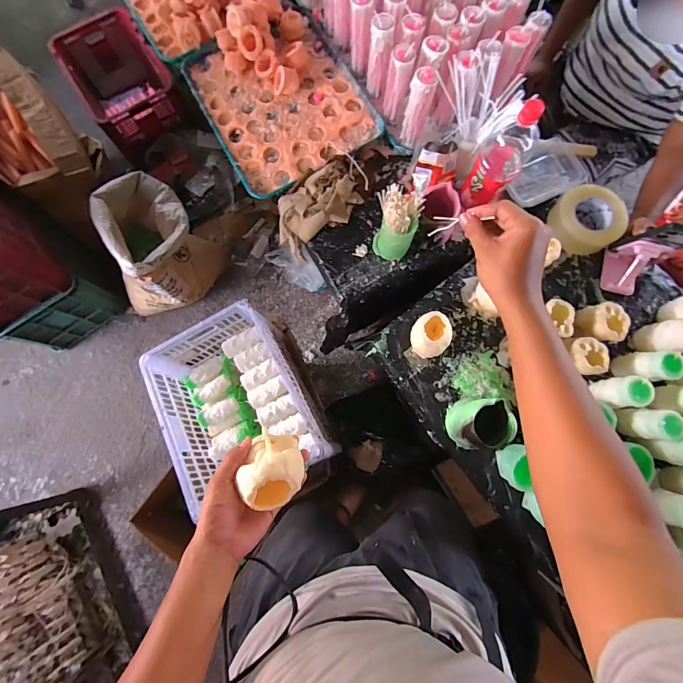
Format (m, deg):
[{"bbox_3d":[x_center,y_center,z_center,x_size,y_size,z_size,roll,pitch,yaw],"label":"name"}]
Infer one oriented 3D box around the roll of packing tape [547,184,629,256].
[{"bbox_3d":[0.510,-0.253,0.728,0.135,0.051,0.127,43,82,9],"label":"roll of packing tape"}]

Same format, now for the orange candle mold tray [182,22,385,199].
[{"bbox_3d":[-0.139,-0.558,0.816,0.335,0.029,0.418,-27,79,-4],"label":"orange candle mold tray"}]

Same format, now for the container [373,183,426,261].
[{"bbox_3d":[0.106,-0.223,0.687,0.077,0.148,0.073,0,78,1],"label":"container"}]

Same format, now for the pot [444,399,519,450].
[{"bbox_3d":[0.241,0.146,0.621,0.080,0.110,0.081,0,78,1],"label":"pot"}]

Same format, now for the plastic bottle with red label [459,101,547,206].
[{"bbox_3d":[0.296,-0.339,0.631,0.072,0.204,0.085,38,81,8],"label":"plastic bottle with red label"}]

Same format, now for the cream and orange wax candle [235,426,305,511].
[{"bbox_3d":[-0.084,0.157,0.435,0.074,0.069,0.076,14,79,4],"label":"cream and orange wax candle"}]

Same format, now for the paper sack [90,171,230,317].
[{"bbox_3d":[-0.640,-0.332,1.256,0.276,0.416,0.402,11,79,3],"label":"paper sack"}]

